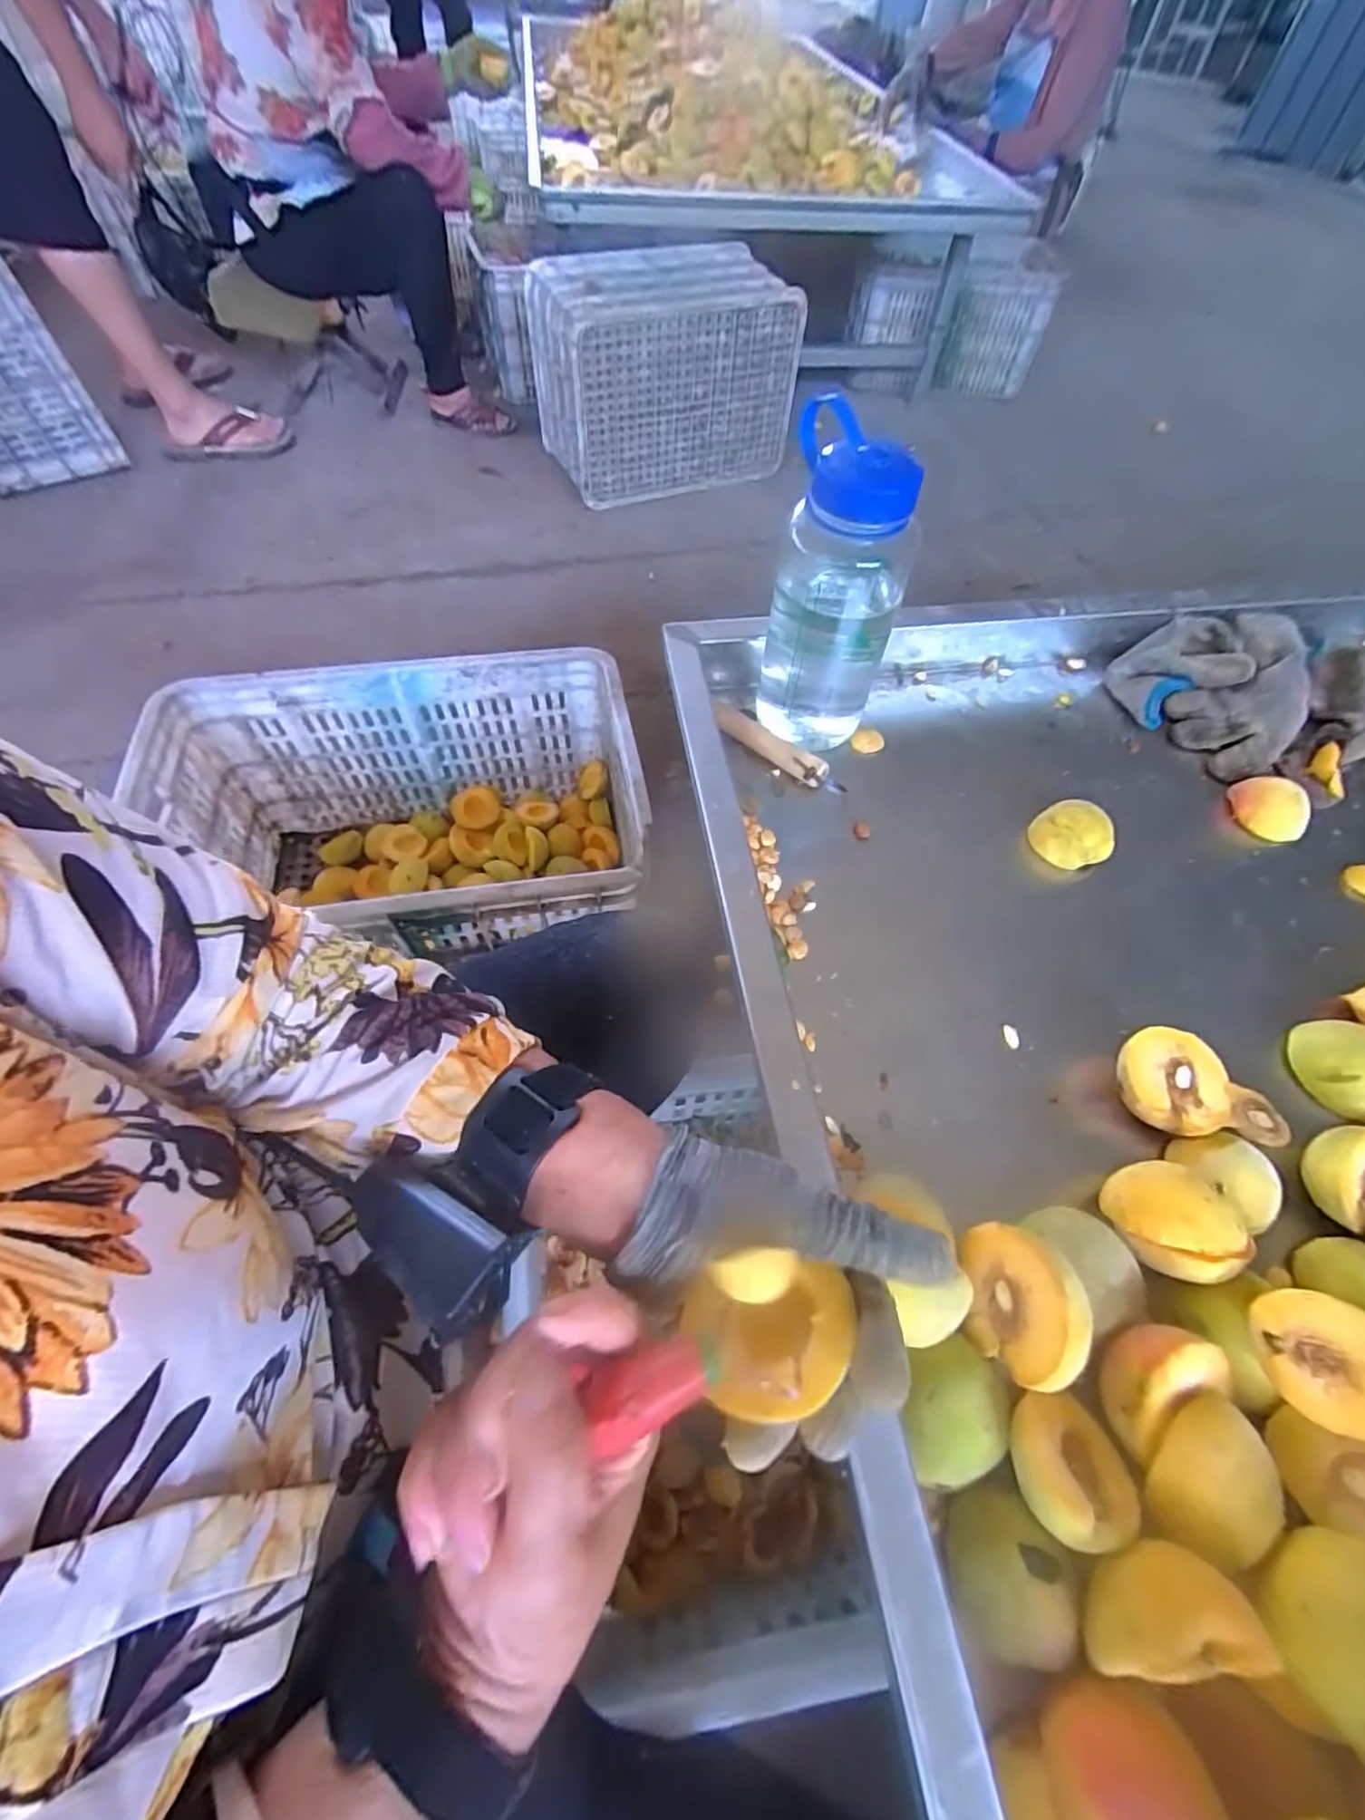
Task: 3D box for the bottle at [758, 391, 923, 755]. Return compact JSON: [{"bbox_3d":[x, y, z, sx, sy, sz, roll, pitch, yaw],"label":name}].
[{"bbox_3d":[0.112,-0.226,0.476,0.096,0.213,0.077,13,60,5],"label":"bottle"}]

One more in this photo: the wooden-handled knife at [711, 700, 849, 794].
[{"bbox_3d":[0.077,-0.134,0.526,0.131,0.018,0.017,35,64,17],"label":"wooden-handled knife"}]

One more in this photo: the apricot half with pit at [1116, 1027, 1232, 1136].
[{"bbox_3d":[0.298,0.110,0.396,0.060,0.040,0.060,1,59,-2],"label":"apricot half with pit"}]

